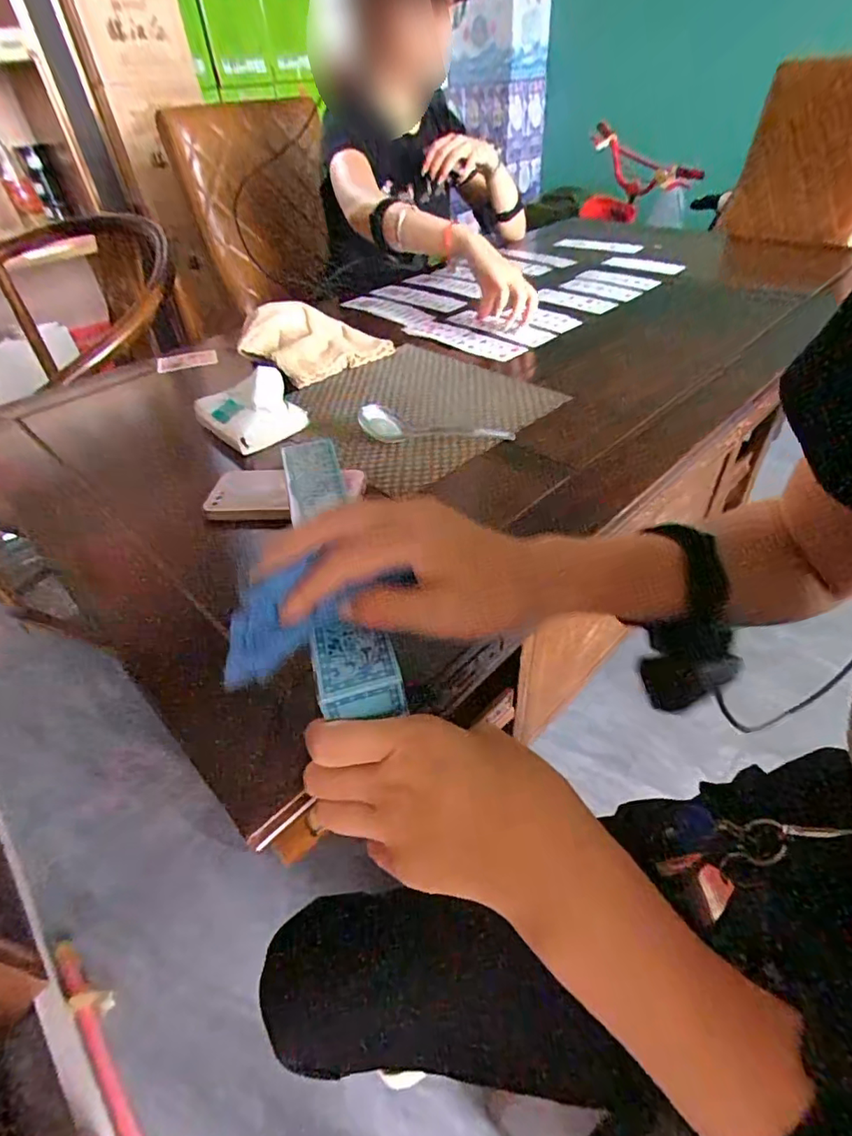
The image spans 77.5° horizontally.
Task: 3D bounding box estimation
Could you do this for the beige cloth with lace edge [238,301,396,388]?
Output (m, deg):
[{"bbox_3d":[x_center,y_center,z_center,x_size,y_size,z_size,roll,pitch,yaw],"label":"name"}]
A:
[{"bbox_3d":[-0.166,-0.337,0.781,0.168,0.026,0.168,-35,68,-27],"label":"beige cloth with lace edge"}]

